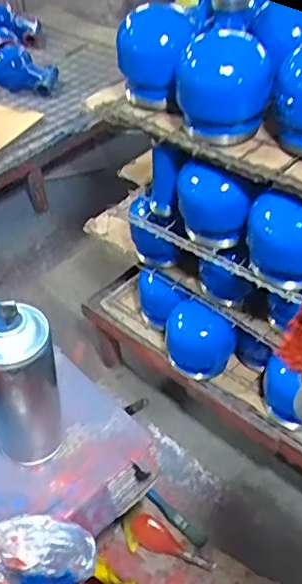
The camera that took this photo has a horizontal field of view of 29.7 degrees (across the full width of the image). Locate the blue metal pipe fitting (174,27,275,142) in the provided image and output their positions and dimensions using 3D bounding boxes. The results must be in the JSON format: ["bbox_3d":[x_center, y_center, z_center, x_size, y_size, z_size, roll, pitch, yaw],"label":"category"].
[{"bbox_3d":[0.073,-0.220,0.607,0.092,0.085,0.102,-2,44,-1],"label":"blue metal pipe fitting"}]

